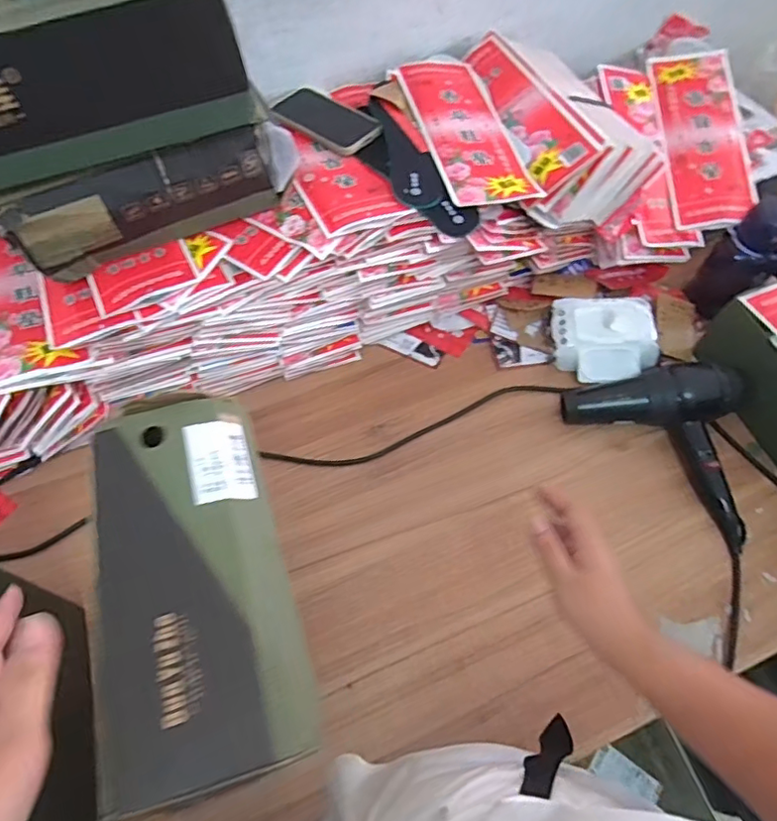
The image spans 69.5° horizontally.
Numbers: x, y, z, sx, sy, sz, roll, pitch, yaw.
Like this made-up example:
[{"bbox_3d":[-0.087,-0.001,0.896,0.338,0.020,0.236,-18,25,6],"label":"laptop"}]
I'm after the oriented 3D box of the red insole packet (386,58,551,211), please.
[{"bbox_3d":[0.103,-0.391,0.768,0.125,0.010,0.295,-11,63,-15],"label":"red insole packet"}]

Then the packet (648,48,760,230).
[{"bbox_3d":[0.481,-0.417,0.854,0.119,0.017,0.293,-5,76,9],"label":"packet"}]

